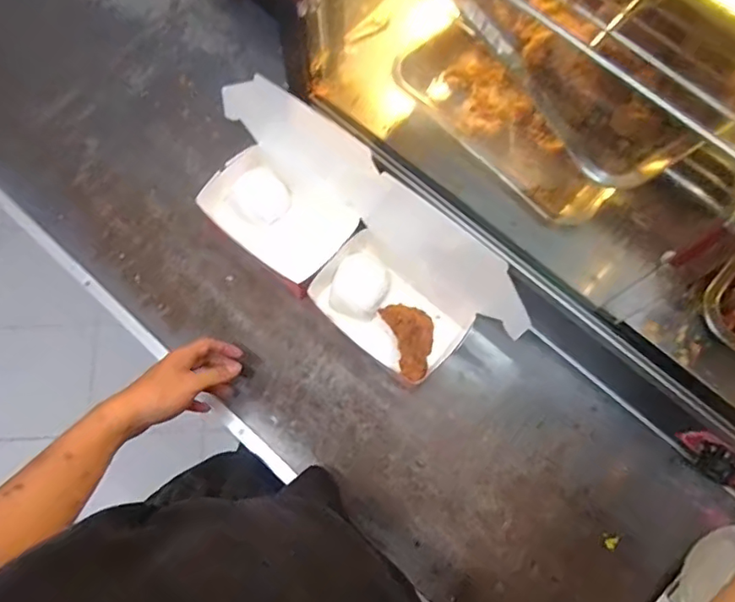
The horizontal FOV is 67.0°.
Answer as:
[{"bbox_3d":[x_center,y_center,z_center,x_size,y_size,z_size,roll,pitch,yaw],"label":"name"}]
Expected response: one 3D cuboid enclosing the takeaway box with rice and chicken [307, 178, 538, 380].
[{"bbox_3d":[0.069,-0.008,0.701,0.235,0.081,0.187,36,75,8],"label":"takeaway box with rice and chicken"}]

